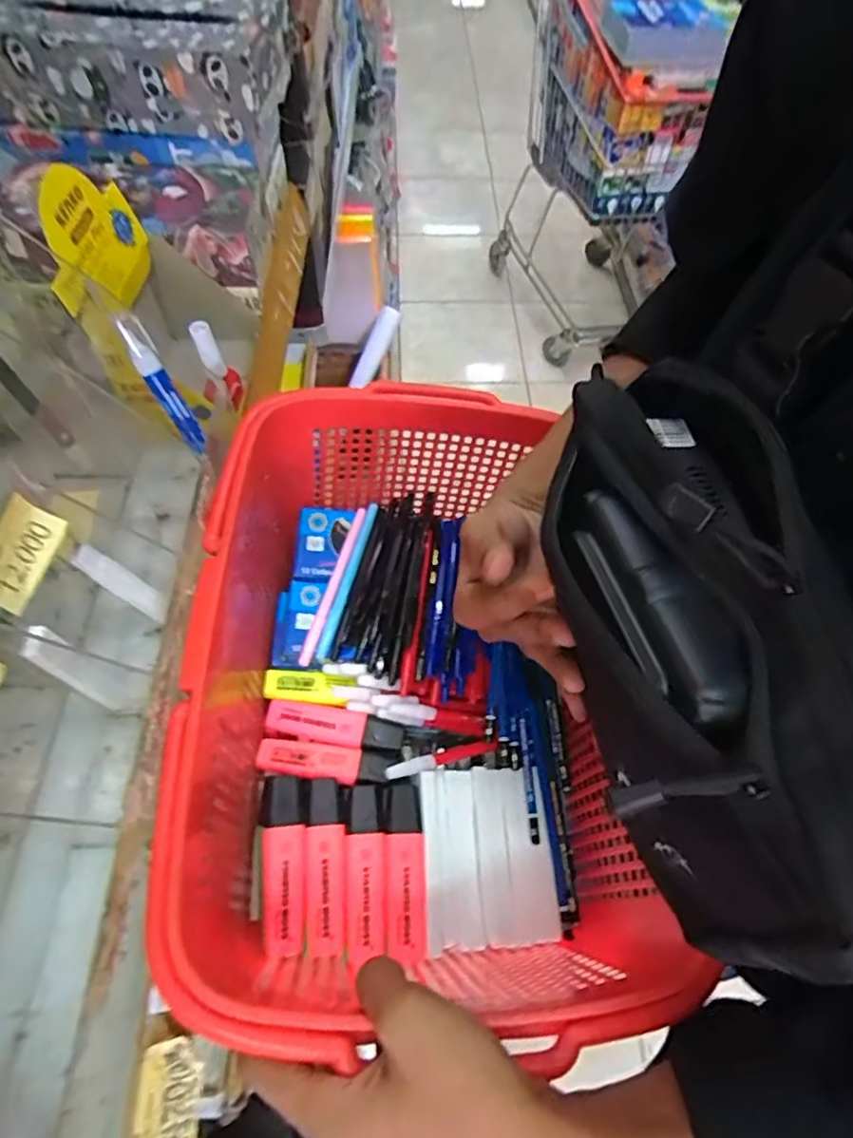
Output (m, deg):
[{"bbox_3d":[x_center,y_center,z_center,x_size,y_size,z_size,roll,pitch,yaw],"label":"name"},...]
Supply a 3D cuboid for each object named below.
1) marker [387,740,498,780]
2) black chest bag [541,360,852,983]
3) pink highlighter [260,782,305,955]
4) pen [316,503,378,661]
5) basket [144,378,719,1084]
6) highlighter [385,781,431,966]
[{"bbox_3d":[0.012,0.140,0.445,0.085,0.014,0.012,-16,61,-11],"label":"marker"},{"bbox_3d":[0.098,0.025,0.237,0.084,0.094,0.224,-4,65,-5],"label":"black chest bag"},{"bbox_3d":[-0.091,0.187,0.385,0.027,0.017,0.102,-7,60,-6],"label":"pink highlighter"},{"bbox_3d":[-0.063,0.007,0.492,0.012,0.014,0.140,13,60,5],"label":"pen"},{"bbox_3d":[-0.018,0.072,0.412,0.253,0.149,0.395,-5,60,-6],"label":"basket"},{"bbox_3d":[-0.014,0.197,0.398,0.026,0.012,0.107,-3,59,-4],"label":"highlighter"}]

